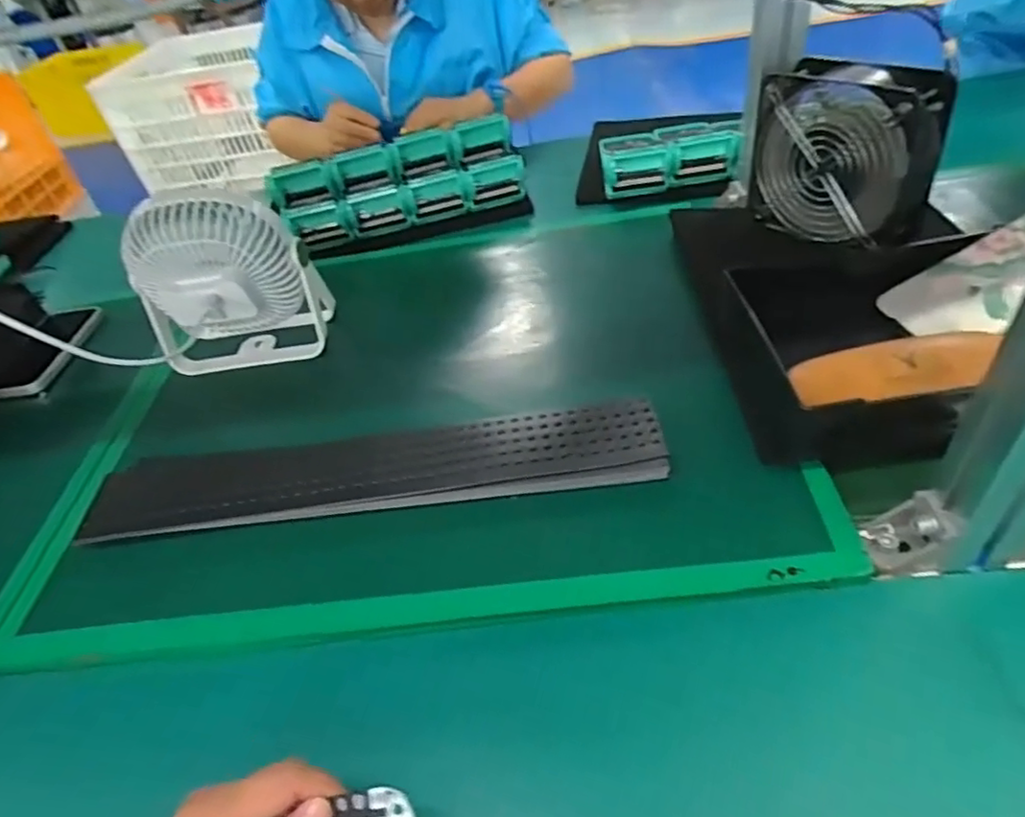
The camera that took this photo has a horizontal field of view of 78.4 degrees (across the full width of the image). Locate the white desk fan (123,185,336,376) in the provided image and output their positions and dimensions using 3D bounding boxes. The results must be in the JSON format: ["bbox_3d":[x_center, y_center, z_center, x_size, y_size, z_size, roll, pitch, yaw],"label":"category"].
[{"bbox_3d":[-0.266,-0.109,0.592,0.168,0.176,0.082,-14,39,-13],"label":"white desk fan"}]

